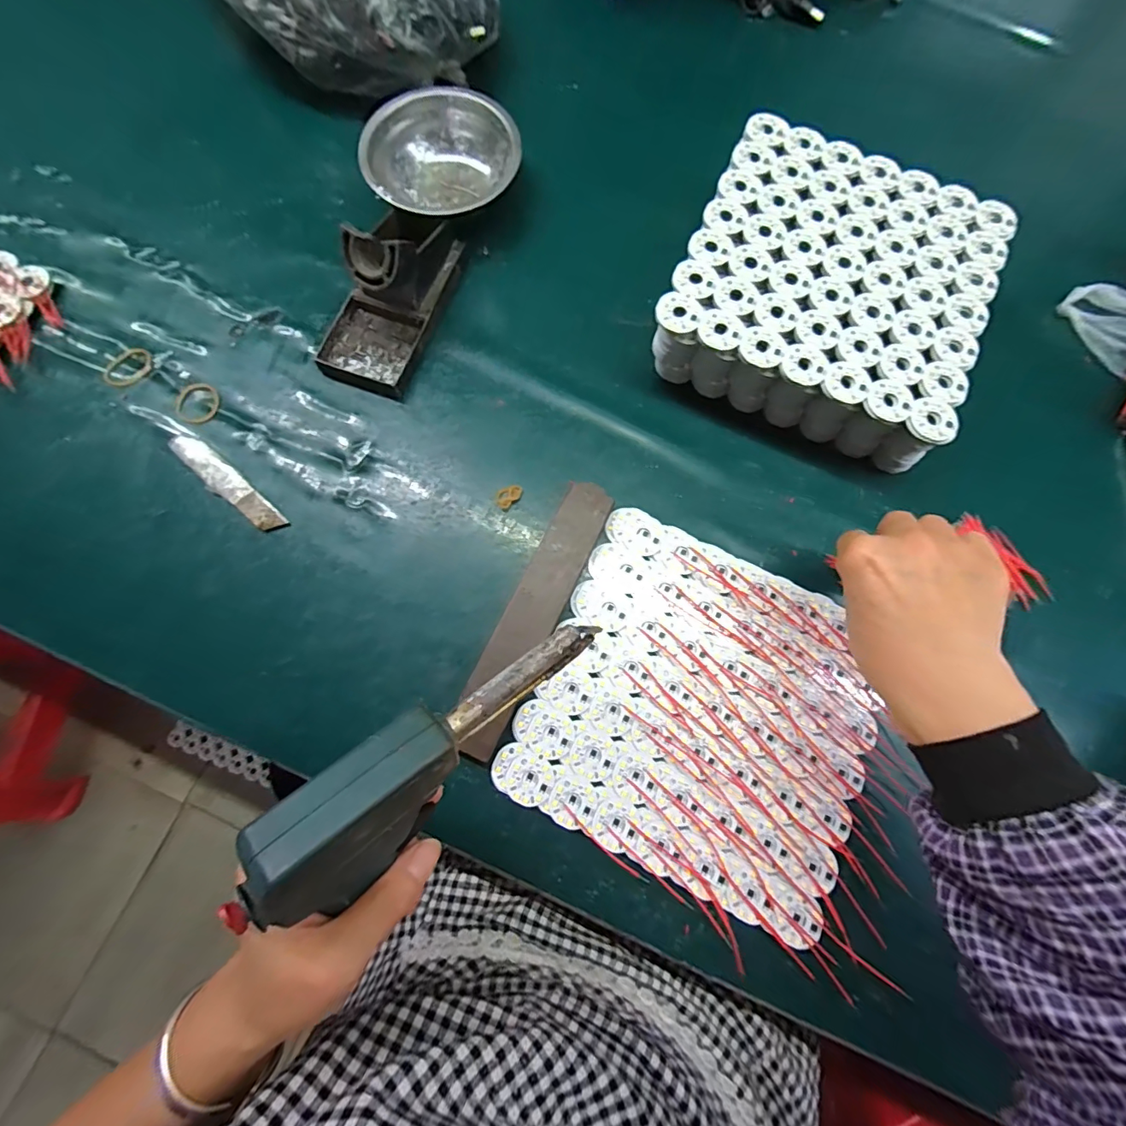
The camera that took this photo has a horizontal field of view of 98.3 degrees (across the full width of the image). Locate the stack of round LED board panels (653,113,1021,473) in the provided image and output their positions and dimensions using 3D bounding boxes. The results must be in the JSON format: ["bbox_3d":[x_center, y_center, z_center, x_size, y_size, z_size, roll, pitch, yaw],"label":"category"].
[{"bbox_3d":[0.204,-0.207,0.383,0.214,0.074,0.206,25,76,4],"label":"stack of round LED board panels"}]

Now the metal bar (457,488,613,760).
[{"bbox_3d":[-0.020,0.034,0.340,0.036,0.014,0.199,25,76,4],"label":"metal bar"}]

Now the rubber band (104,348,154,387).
[{"bbox_3d":[-0.346,-0.155,0.387,0.039,0.006,0.026,-36,79,-10],"label":"rubber band"}]

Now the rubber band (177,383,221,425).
[{"bbox_3d":[-0.286,-0.125,0.380,0.033,0.004,0.036,1,75,-2],"label":"rubber band"}]

